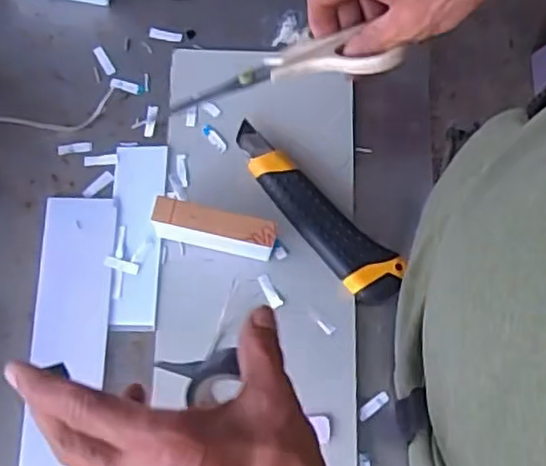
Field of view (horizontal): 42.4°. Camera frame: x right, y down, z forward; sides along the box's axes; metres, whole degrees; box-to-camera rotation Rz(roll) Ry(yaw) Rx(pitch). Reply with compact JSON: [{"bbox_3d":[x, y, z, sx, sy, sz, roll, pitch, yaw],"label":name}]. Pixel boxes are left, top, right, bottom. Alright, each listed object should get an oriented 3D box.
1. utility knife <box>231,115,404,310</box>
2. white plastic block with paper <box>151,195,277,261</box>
[{"bbox_3d":[0.027,-0.014,0.505,0.160,0.022,0.037,44,78,9],"label":"utility knife"},{"bbox_3d":[-0.040,-0.002,0.485,0.082,0.048,0.018,12,75,1],"label":"white plastic block with paper"}]

